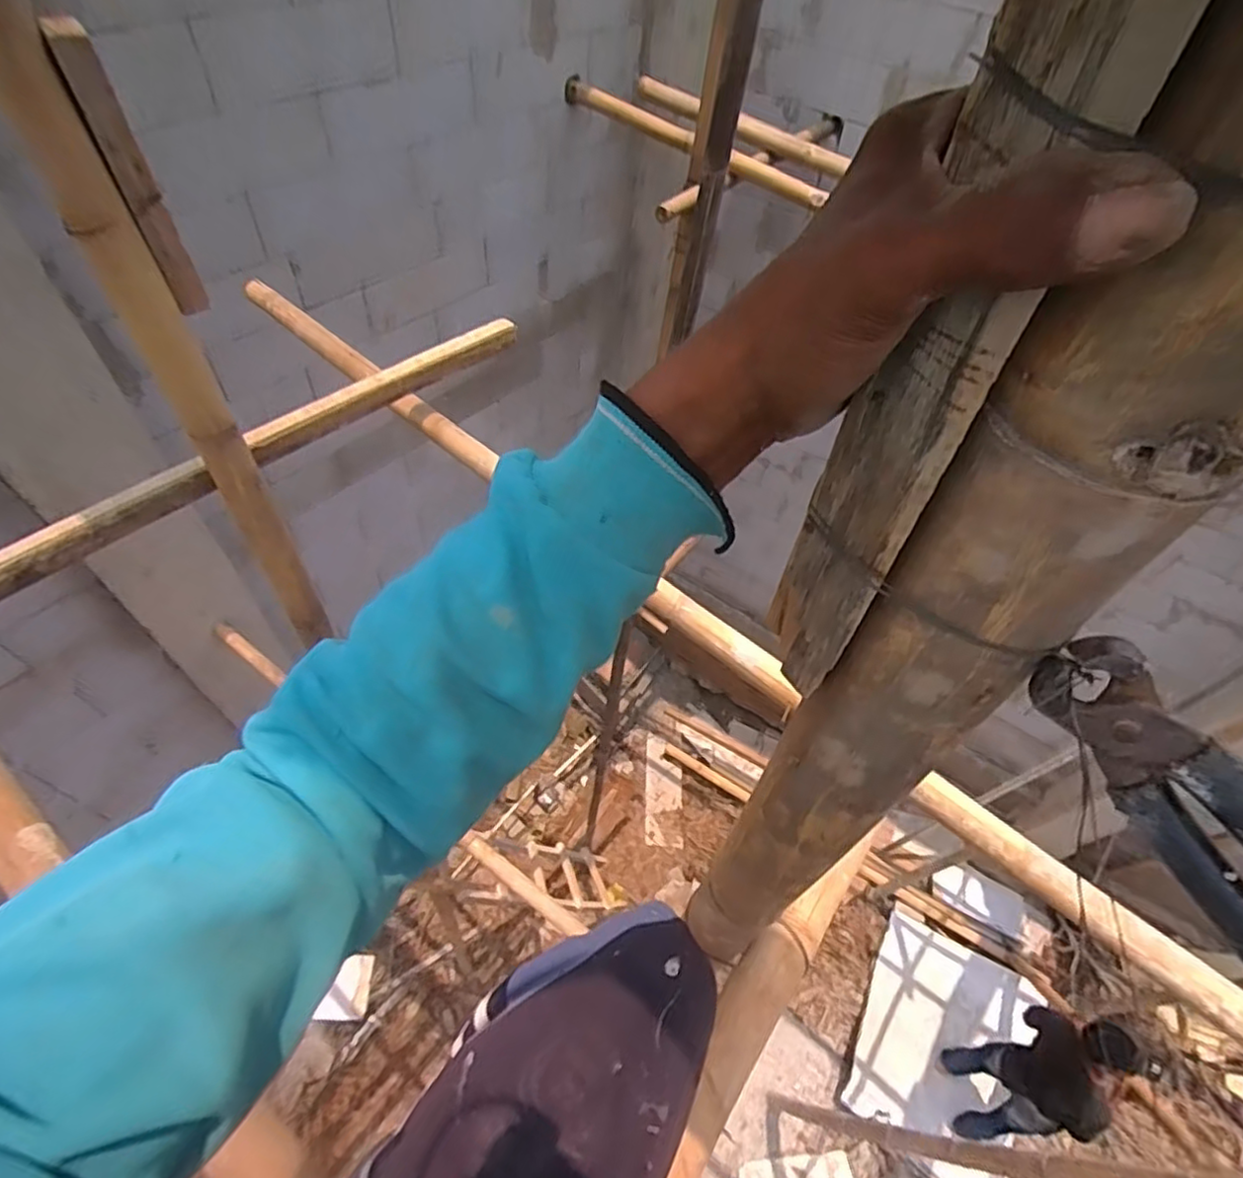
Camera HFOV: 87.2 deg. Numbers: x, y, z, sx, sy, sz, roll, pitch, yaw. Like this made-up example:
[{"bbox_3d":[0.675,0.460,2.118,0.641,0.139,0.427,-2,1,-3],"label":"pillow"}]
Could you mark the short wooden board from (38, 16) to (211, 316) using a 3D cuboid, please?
[{"bbox_3d":[-0.549,-0.457,0.748,0.029,0.302,0.063,-16,56,-16],"label":"short wooden board"}]

